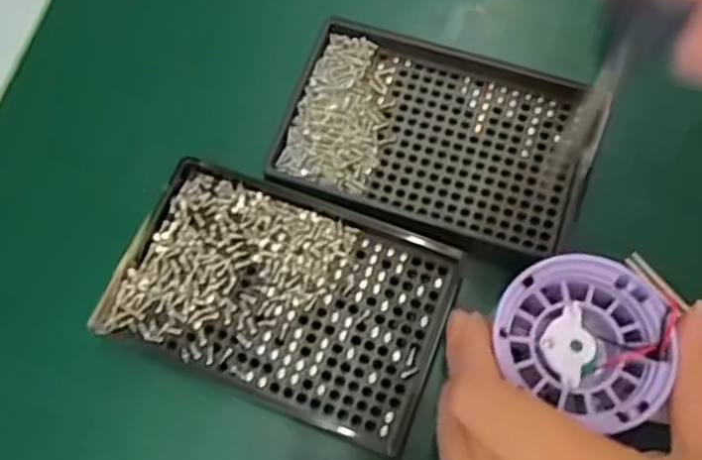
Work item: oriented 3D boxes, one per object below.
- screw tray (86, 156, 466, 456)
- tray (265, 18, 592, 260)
[{"bbox_3d":[-0.030,0.028,0.288,0.137,0.008,0.088,20,73,9],"label":"screw tray"},{"bbox_3d":[0.038,-0.045,0.311,0.132,0.011,0.089,16,72,8],"label":"tray"}]

